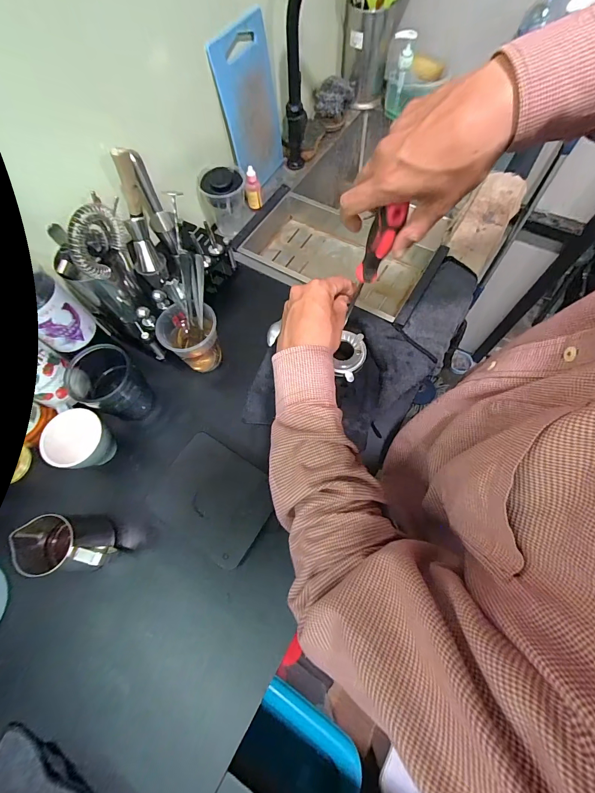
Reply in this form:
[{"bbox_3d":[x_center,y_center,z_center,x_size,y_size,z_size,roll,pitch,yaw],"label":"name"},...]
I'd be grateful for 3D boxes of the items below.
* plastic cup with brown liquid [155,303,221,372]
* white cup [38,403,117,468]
[{"bbox_3d":[-0.167,-0.092,0.534,0.085,0.091,0.080,-1,67,2],"label":"plastic cup with brown liquid"},{"bbox_3d":[-0.309,0.066,0.480,0.087,0.081,0.082,-1,67,2],"label":"white cup"}]

